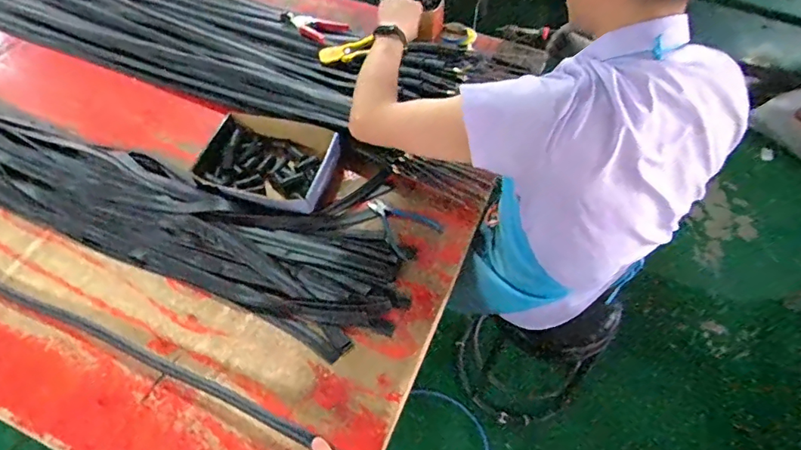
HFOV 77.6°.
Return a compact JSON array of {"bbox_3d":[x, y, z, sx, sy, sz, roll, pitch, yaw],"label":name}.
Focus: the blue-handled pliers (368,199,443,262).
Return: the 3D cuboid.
[{"bbox_3d":[-0.003,-0.008,0.982,0.107,0.014,0.152,-37,64,-21],"label":"blue-handled pliers"}]

